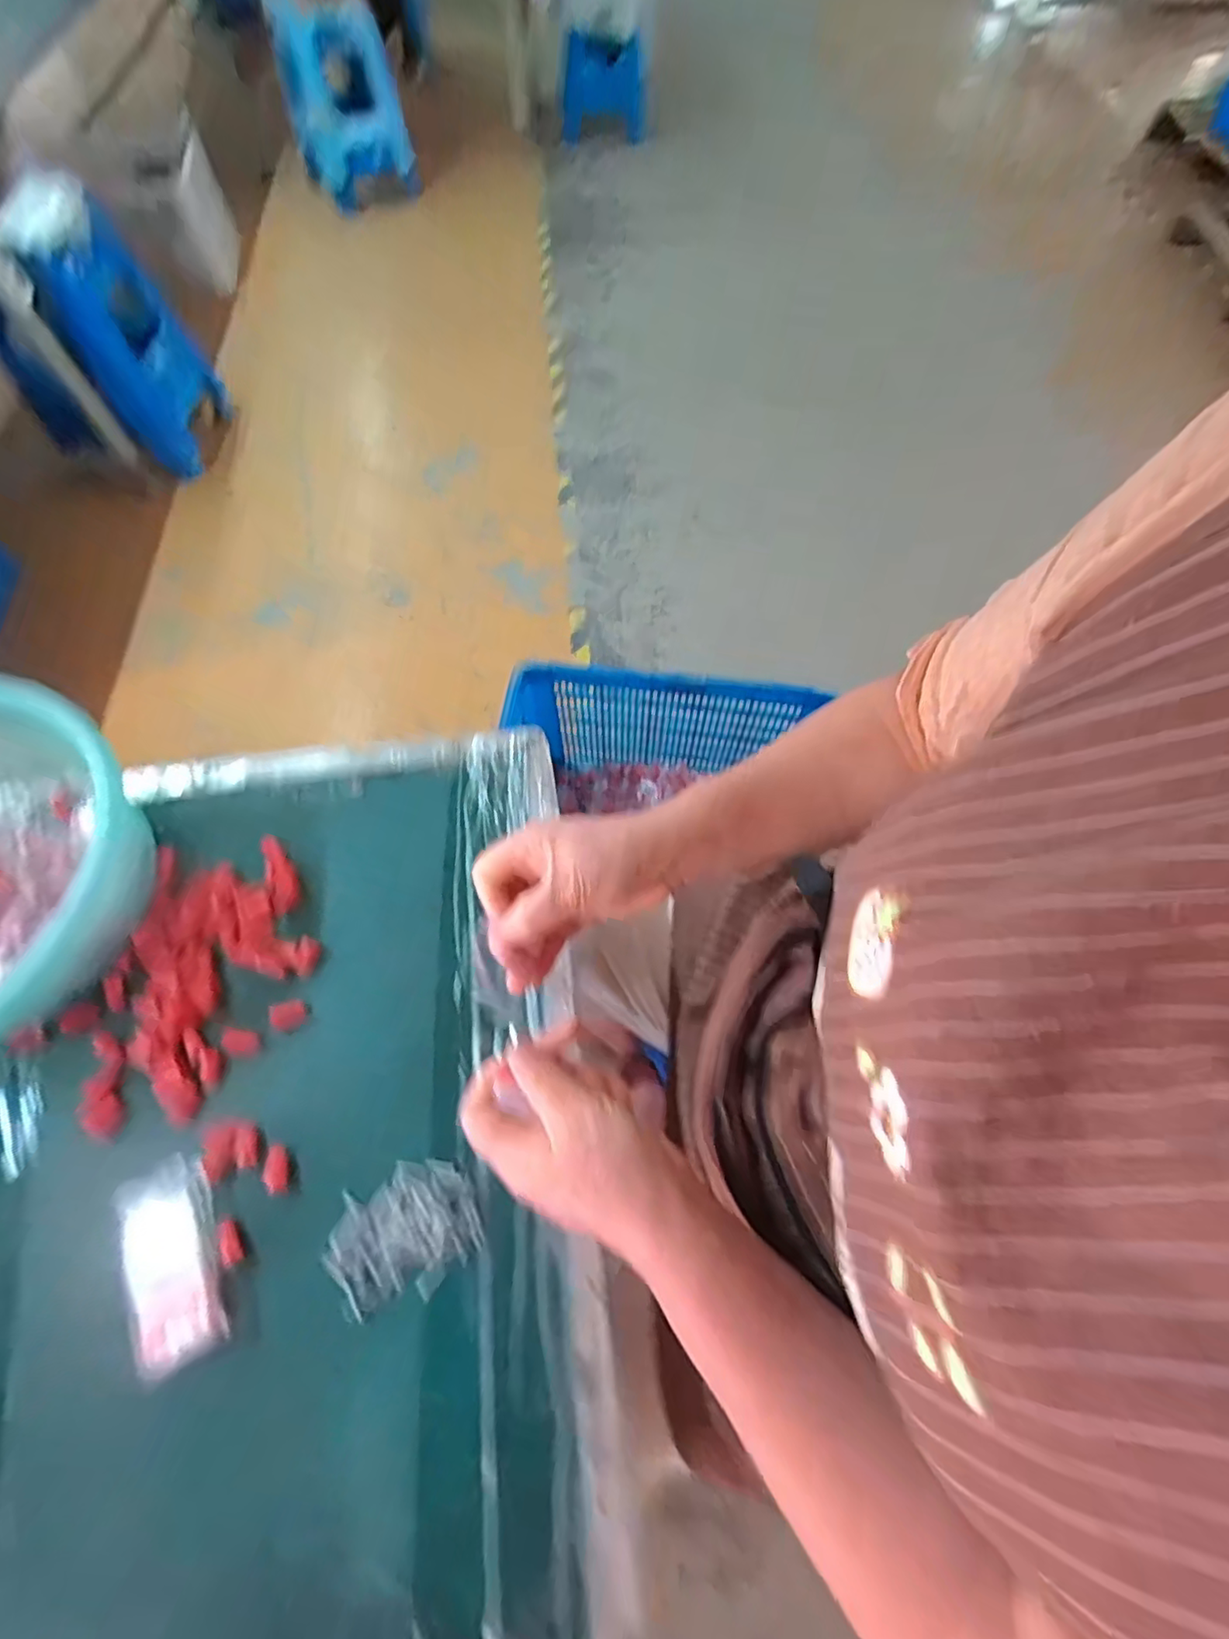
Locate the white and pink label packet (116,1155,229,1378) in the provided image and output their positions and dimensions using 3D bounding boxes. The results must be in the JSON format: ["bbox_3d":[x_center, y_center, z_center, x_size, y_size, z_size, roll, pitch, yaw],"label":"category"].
[{"bbox_3d":[-0.280,0.278,0.385,0.055,0.013,0.113,-28,67,-11],"label":"white and pink label packet"}]

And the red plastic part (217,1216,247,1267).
[{"bbox_3d":[-0.246,0.270,0.388,0.013,0.005,0.028,-29,67,-11],"label":"red plastic part"}]

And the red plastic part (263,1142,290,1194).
[{"bbox_3d":[-0.226,0.233,0.406,0.016,0.004,0.030,-15,65,-5],"label":"red plastic part"}]

